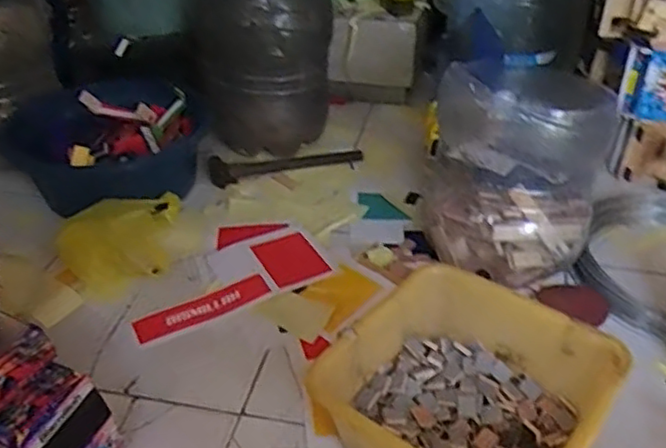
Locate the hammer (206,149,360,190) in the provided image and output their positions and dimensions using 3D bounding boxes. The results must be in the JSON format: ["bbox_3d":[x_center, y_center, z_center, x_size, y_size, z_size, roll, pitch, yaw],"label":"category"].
[{"bbox_3d":[-0.088,-0.120,1.284,0.300,0.035,0.081,-12,37,-14],"label":"hammer"}]

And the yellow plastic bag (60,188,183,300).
[{"bbox_3d":[-0.330,0.031,1.057,0.186,0.124,0.072,-24,41,-30],"label":"yellow plastic bag"}]

